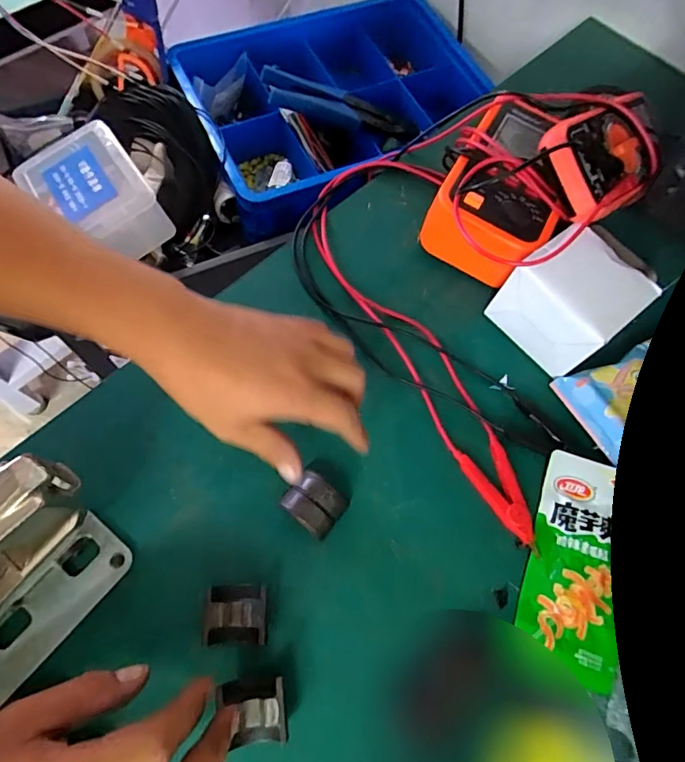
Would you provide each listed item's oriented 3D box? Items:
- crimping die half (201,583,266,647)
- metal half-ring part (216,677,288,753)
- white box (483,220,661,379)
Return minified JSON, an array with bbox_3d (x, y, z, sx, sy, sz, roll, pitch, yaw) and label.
[{"bbox_3d":[-0.069,0.153,0.314,0.038,0.020,0.035,2,68,-3],"label":"crimping die half"},{"bbox_3d":[-0.055,0.202,0.292,0.041,0.014,0.034,-6,67,-5],"label":"metal half-ring part"},{"bbox_3d":[0.184,-0.065,0.391,0.074,0.079,0.084,-36,74,-17],"label":"white box"}]

